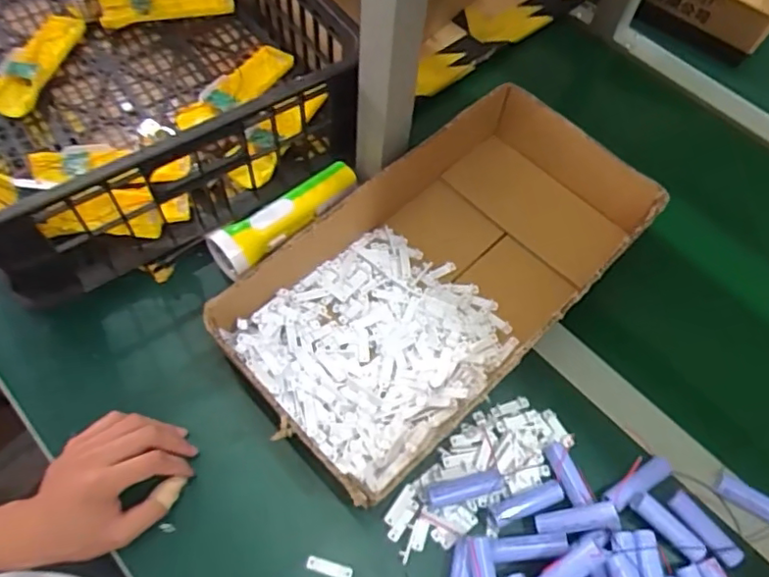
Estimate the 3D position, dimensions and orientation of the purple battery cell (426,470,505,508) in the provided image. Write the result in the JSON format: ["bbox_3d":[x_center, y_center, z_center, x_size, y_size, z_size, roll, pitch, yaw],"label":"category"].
[{"bbox_3d":[0.069,0.170,0.509,0.066,0.015,0.021,-7,62,-7],"label":"purple battery cell"}]

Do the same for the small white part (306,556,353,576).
[{"bbox_3d":[-0.046,0.230,0.489,0.039,0.007,0.011,16,61,6],"label":"small white part"}]

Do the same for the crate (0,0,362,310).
[{"bbox_3d":[-0.322,-0.304,0.683,0.395,0.159,0.577,-30,67,-18],"label":"crate"}]

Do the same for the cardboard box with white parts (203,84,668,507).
[{"bbox_3d":[0.058,-0.016,0.577,0.422,0.079,0.219,-40,68,-23],"label":"cardboard box with white parts"}]

